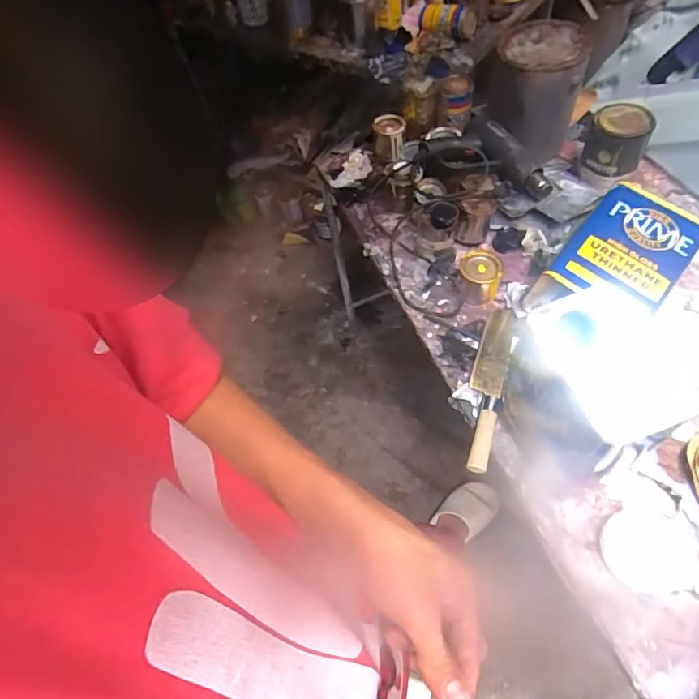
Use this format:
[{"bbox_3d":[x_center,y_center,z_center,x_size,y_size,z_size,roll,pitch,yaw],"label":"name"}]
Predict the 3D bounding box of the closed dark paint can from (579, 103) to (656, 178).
[{"bbox_3d":[0.506,-0.397,0.900,0.104,0.090,0.092,9,58,17],"label":"closed dark paint can"}]

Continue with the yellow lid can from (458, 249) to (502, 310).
[{"bbox_3d":[0.228,-0.122,0.838,0.068,0.079,0.069,-5,55,8],"label":"yellow lid can"}]

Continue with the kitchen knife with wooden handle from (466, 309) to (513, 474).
[{"bbox_3d":[0.223,0.052,0.761,0.054,0.031,0.305,11,52,15],"label":"kitchen knife with wooden handle"}]

